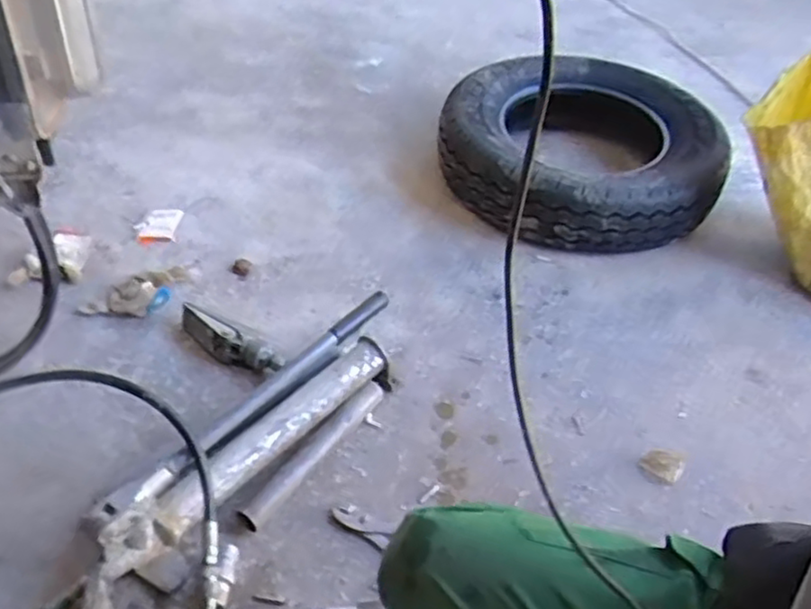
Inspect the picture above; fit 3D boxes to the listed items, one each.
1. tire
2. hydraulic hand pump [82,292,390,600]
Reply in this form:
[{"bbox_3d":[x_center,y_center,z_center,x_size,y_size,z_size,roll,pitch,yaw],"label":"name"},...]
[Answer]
[{"bbox_3d":[0.372,-0.344,1.547,0.582,0.173,0.577,13,44,9],"label":"tire"},{"bbox_3d":[-0.187,0.182,0.967,0.115,0.161,0.473,28,48,22],"label":"hydraulic hand pump"}]

